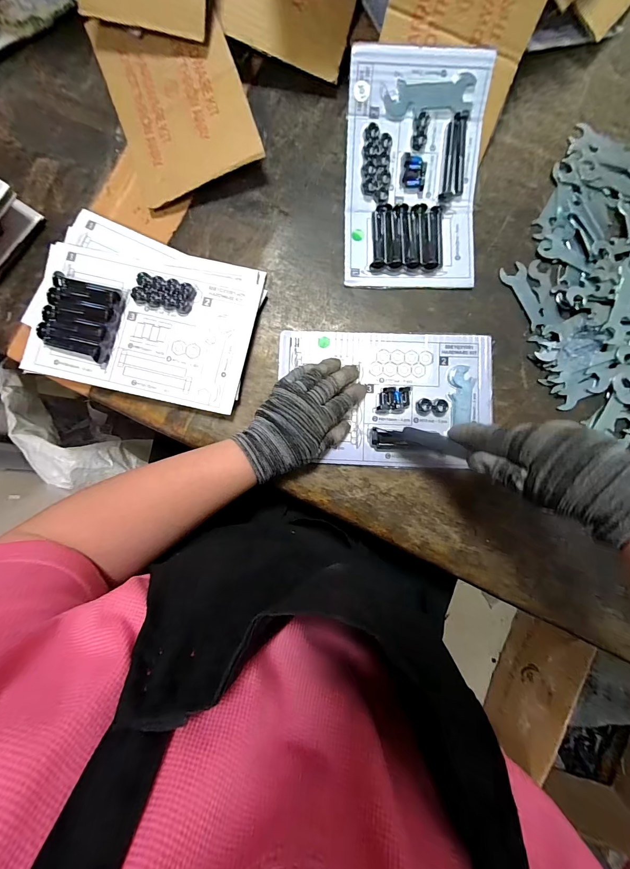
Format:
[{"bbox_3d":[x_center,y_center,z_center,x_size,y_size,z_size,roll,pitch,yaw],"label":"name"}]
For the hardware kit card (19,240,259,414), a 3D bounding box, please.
[{"bbox_3d":[-0.192,-0.118,0.358,0.236,0.020,0.145,12,87,2],"label":"hardware kit card"}]

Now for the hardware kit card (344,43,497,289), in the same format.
[{"bbox_3d":[0.110,-0.284,0.358,0.147,0.061,0.218,1,85,1],"label":"hardware kit card"}]

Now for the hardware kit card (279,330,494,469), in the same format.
[{"bbox_3d":[0.078,-0.040,0.363,0.233,0.014,0.148,2,85,1],"label":"hardware kit card"}]

